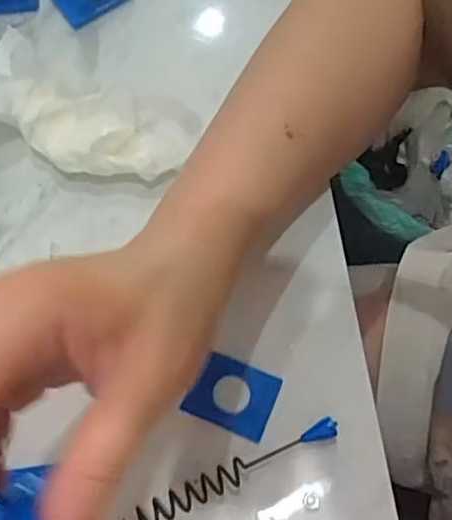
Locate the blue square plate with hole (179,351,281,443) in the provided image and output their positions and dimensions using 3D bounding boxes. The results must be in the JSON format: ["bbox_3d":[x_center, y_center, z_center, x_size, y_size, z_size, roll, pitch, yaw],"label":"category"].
[{"bbox_3d":[0.003,0.064,0.295,0.039,0.004,0.032,21,71,8],"label":"blue square plate with hole"}]

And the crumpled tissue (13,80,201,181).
[{"bbox_3d":[-0.066,-0.070,0.337,0.094,0.023,0.053,9,70,4],"label":"crumpled tissue"}]

